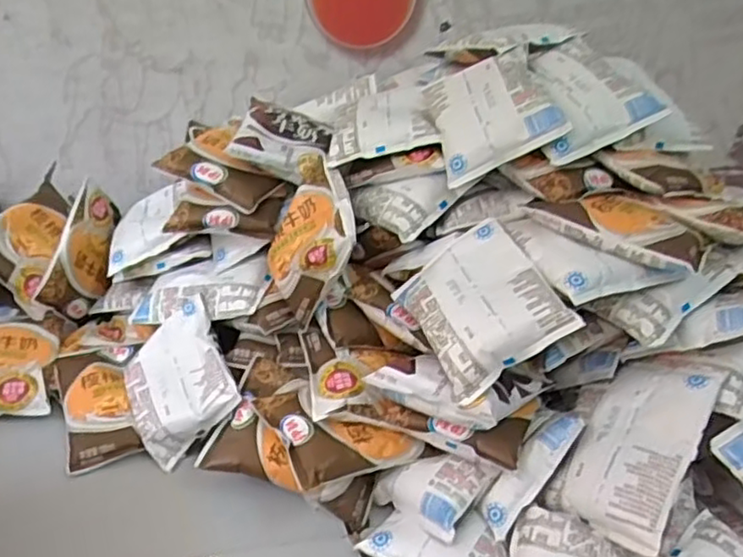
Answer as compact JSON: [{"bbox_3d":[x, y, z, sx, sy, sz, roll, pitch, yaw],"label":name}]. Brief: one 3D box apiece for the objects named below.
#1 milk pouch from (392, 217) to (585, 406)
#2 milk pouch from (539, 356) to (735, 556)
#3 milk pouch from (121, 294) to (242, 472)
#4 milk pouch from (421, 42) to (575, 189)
[{"bbox_3d":[0.074,0.015,0.471,0.091,0.024,0.123,-32,41,3],"label":"milk pouch"},{"bbox_3d":[0.177,0.104,0.448,0.075,0.017,0.137,13,61,44],"label":"milk pouch"},{"bbox_3d":[-0.154,0.079,0.544,0.083,0.025,0.120,-33,49,-3],"label":"milk pouch"},{"bbox_3d":[0.092,-0.138,0.536,0.092,0.021,0.114,-26,51,16],"label":"milk pouch"}]

